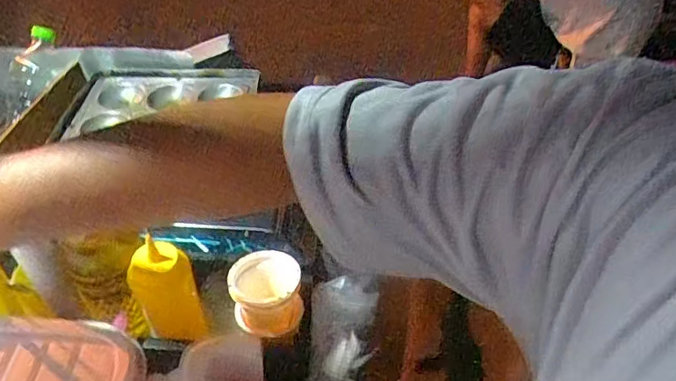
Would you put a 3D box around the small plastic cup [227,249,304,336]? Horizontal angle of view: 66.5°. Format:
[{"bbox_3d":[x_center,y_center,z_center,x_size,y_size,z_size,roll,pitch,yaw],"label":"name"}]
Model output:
[{"bbox_3d":[-0.076,0.112,0.550,0.072,0.068,0.072,1,44,-1],"label":"small plastic cup"}]

